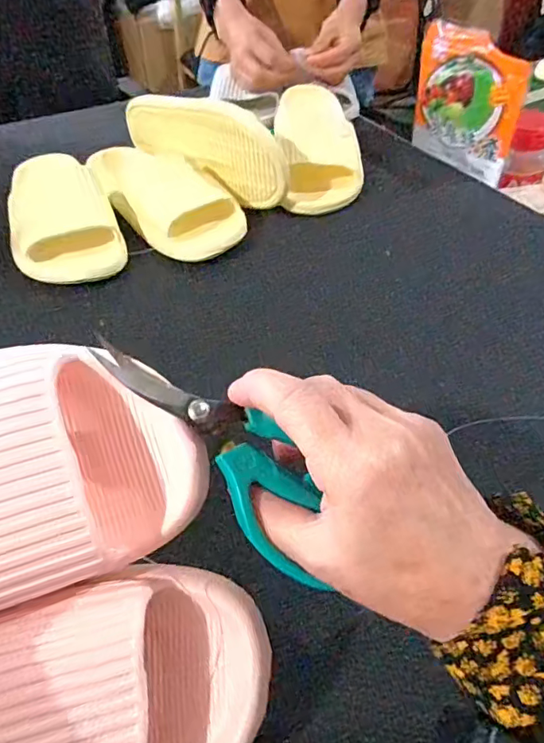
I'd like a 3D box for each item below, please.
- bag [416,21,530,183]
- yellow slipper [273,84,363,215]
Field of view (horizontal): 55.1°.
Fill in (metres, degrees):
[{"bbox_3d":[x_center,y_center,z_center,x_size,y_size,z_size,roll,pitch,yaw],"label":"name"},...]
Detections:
[{"bbox_3d":[0.242,-0.340,0.661,0.019,0.150,0.171,-20,50,-17],"label":"bag"},{"bbox_3d":[0.053,-0.279,0.642,0.093,0.055,0.235,-2,47,-2],"label":"yellow slipper"}]

